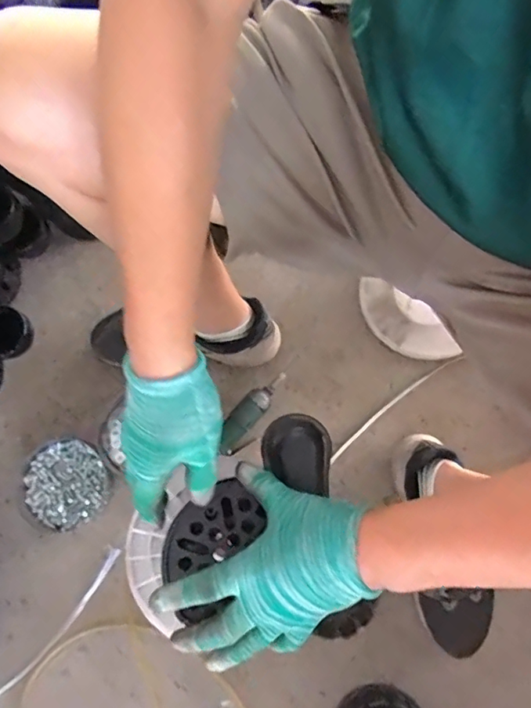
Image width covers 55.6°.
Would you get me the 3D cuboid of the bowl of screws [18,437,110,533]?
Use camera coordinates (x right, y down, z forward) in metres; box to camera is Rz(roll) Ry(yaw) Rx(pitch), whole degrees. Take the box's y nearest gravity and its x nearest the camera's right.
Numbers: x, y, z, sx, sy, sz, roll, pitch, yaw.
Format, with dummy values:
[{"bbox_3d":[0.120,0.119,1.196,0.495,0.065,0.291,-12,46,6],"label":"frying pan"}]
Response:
[{"bbox_3d":[-0.302,0.200,0.765,0.127,0.028,0.127,0,76,0],"label":"bowl of screws"}]

